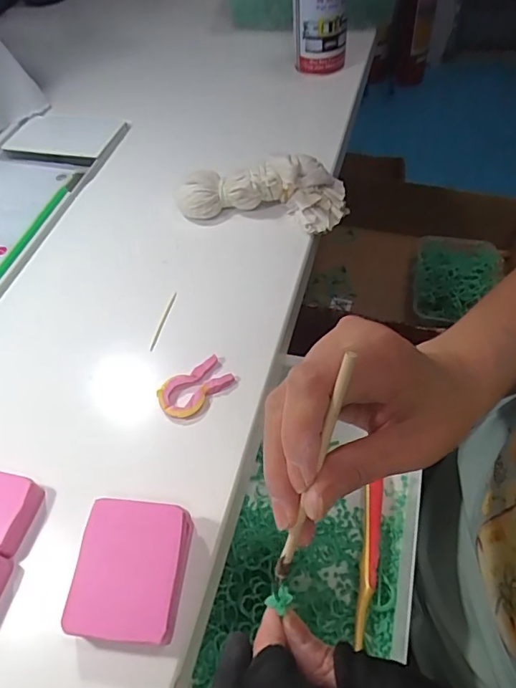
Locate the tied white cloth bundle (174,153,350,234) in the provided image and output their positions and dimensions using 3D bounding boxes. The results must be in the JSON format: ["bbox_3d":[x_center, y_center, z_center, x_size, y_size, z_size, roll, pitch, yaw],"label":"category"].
[{"bbox_3d":[0.002,-0.140,0.455,0.155,0.048,0.050,4,55,7],"label":"tied white cloth bundle"}]

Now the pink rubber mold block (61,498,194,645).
[{"bbox_3d":[-0.071,0.129,0.283,0.060,0.025,0.069,4,55,7],"label":"pink rubber mold block"}]

